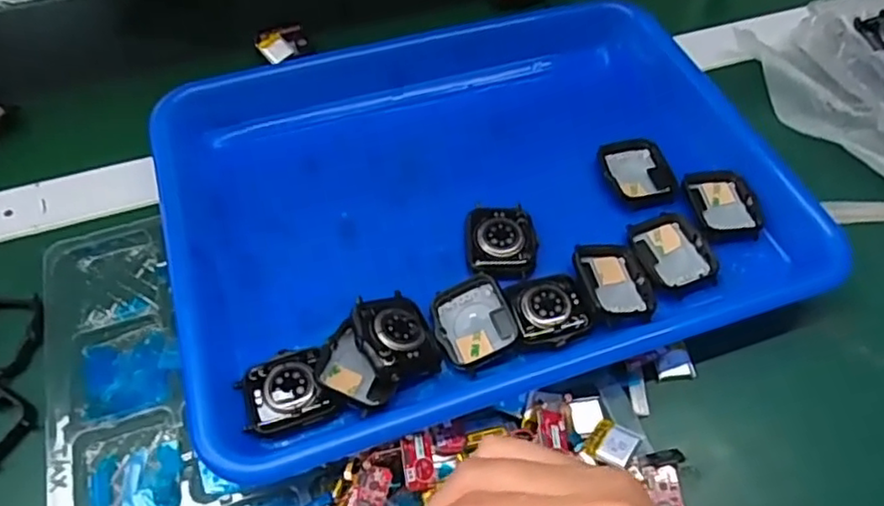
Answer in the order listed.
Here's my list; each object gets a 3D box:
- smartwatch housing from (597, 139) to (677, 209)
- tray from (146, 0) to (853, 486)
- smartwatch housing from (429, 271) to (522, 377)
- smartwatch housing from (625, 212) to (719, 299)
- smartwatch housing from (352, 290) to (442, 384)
[{"bbox_3d":[0.112,-0.046,0.367,0.036,0.008,0.046,-9,56,-6],"label":"smartwatch housing"},{"bbox_3d":[0.010,-0.052,0.367,0.319,0.035,0.280,-17,57,-11],"label":"tray"},{"bbox_3d":[0.015,0.033,0.311,0.037,0.009,0.043,-19,57,-12],"label":"smartwatch housing"},{"bbox_3d":[0.123,0.000,0.339,0.039,0.005,0.045,-18,57,-12],"label":"smartwatch housing"},{"bbox_3d":[-0.022,0.039,0.300,0.037,0.012,0.045,-13,62,-28],"label":"smartwatch housing"}]

